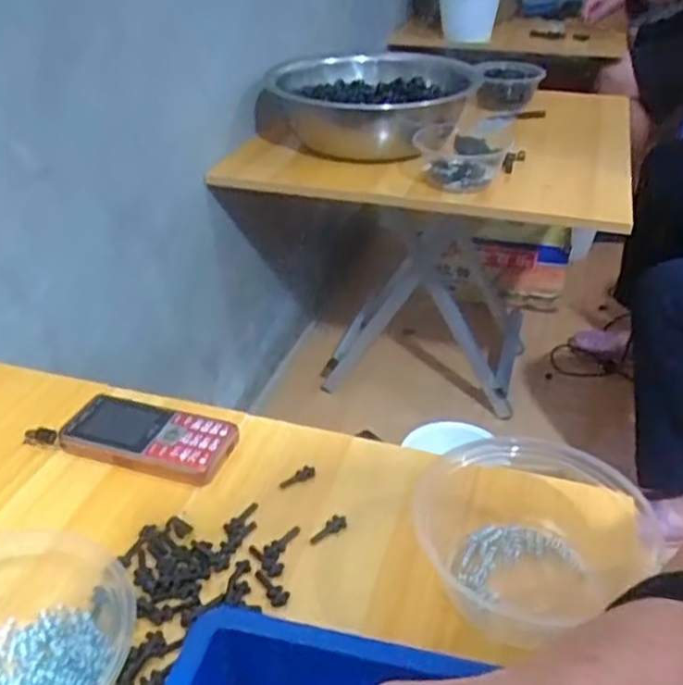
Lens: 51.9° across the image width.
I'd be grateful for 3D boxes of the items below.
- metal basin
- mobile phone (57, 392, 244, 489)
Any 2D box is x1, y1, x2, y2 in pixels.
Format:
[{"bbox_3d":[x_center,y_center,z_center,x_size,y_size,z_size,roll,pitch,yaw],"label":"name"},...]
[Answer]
[{"bbox_3d":[0.048,-0.398,1.150,0.309,0.105,0.336,1,34,0],"label":"metal basin"},{"bbox_3d":[-0.146,0.069,0.535,0.131,0.021,0.061,10,35,14],"label":"mobile phone"}]

